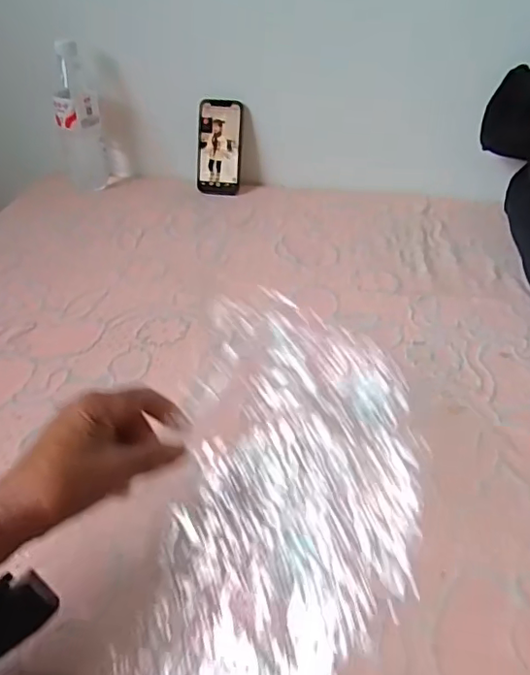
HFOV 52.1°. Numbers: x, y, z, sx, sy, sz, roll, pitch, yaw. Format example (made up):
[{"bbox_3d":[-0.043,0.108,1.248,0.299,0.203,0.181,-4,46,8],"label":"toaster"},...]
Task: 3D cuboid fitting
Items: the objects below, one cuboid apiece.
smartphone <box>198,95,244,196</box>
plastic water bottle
[{"bbox_3d":[-0.076,-0.319,0.911,0.073,0.151,0.012,6,17,7],"label":"smartphone"},{"bbox_3d":[-0.308,-0.358,0.897,0.072,0.221,0.072,-8,38,-12],"label":"plastic water bottle"}]

